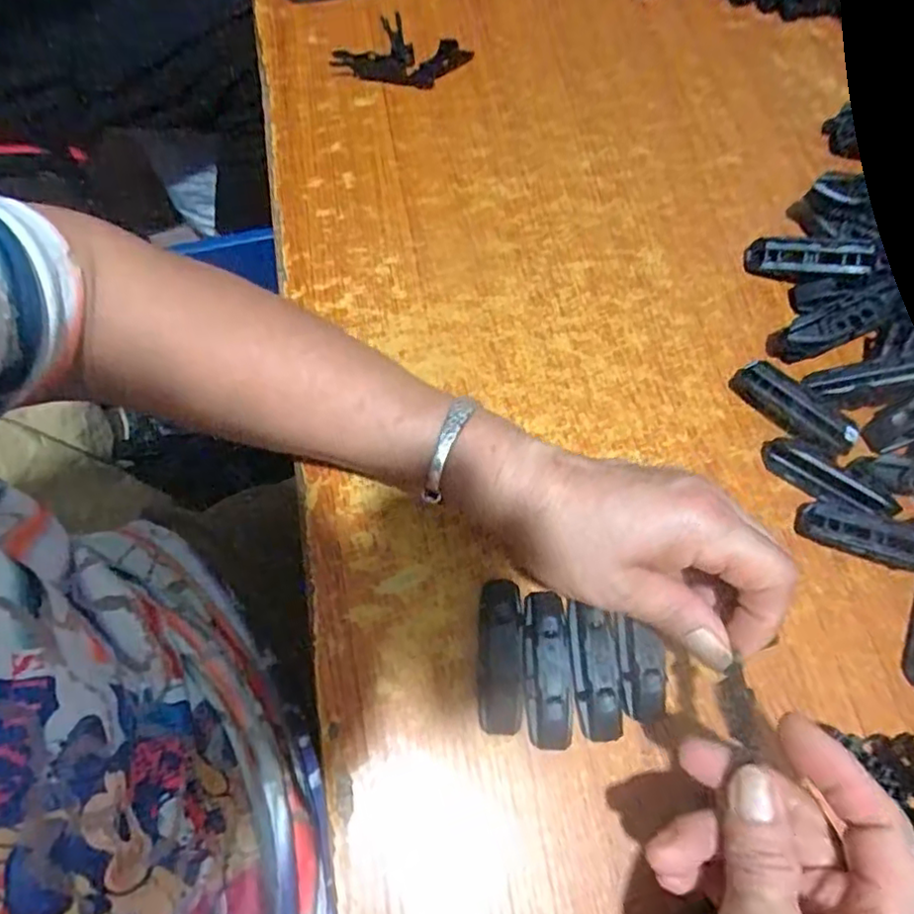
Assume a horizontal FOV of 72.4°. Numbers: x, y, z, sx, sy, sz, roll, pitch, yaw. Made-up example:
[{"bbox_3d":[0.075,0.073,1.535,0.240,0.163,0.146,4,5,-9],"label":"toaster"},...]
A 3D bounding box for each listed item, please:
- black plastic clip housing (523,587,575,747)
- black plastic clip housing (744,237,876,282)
[{"bbox_3d":[0.045,0.104,0.310,0.022,0.021,0.074,-1,68,-1],"label":"black plastic clip housing"},{"bbox_3d":[0.224,-0.126,0.400,0.072,0.015,0.020,12,67,27],"label":"black plastic clip housing"}]

